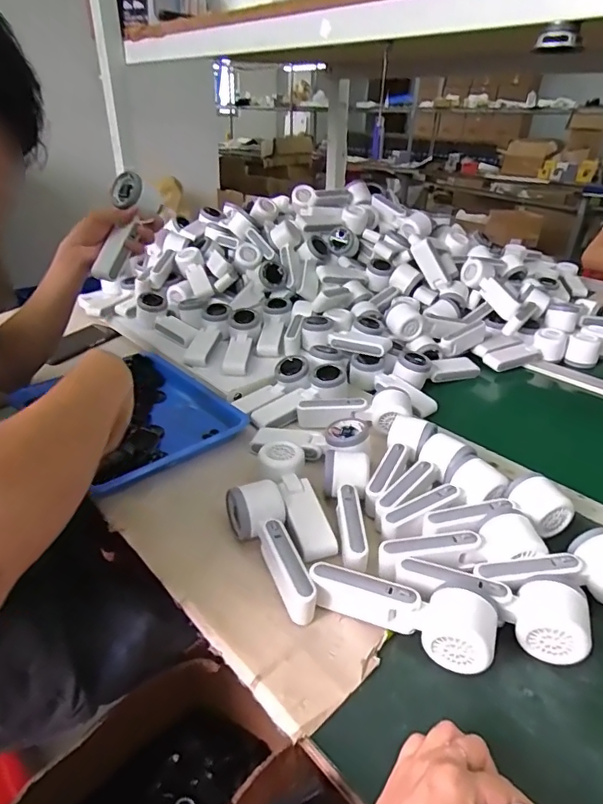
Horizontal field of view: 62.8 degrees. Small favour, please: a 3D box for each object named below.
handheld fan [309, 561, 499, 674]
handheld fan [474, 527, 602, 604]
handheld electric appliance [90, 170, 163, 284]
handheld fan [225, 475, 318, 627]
[{"bbox_3d":[0.092,0.185,0.452,0.164,0.053,0.061,16,34,27],"label":"handheld fan"},{"bbox_3d":[0.249,0.168,0.481,0.157,0.056,0.055,-4,30,-7],"label":"handheld fan"},{"bbox_3d":[-0.269,-0.260,0.755,0.072,0.164,0.069,28,1,40],"label":"handheld electric appliance"},{"bbox_3d":[-0.032,0.150,0.502,0.058,0.058,0.153,-10,31,-15],"label":"handheld fan"}]

